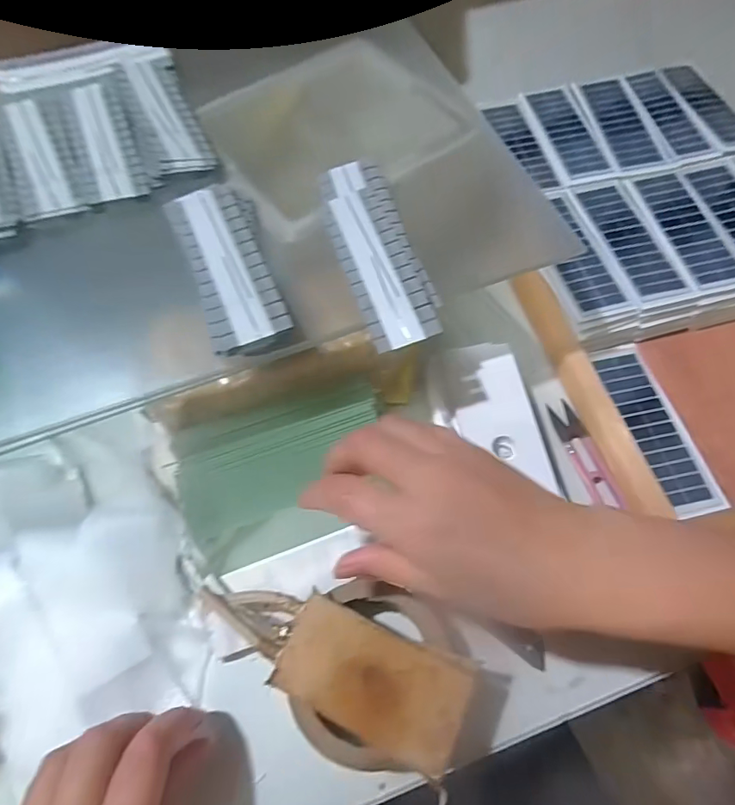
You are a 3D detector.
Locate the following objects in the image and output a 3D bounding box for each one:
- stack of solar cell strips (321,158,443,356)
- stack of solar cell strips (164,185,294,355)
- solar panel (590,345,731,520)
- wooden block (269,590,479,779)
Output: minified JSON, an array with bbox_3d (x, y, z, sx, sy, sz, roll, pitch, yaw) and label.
[{"bbox_3d":[0.006,-0.098,0.305,0.047,0.008,0.146,-15,64,-9],"label":"stack of solar cell strips"},{"bbox_3d":[-0.084,-0.085,0.296,0.047,0.013,0.122,-20,65,-11],"label":"stack of solar cell strips"},{"bbox_3d":[0.225,0.018,0.381,0.043,0.008,0.144,-11,62,-5],"label":"solar panel"},{"bbox_3d":[0.003,0.146,0.256,0.097,0.008,0.052,21,64,9],"label":"wooden block"}]

